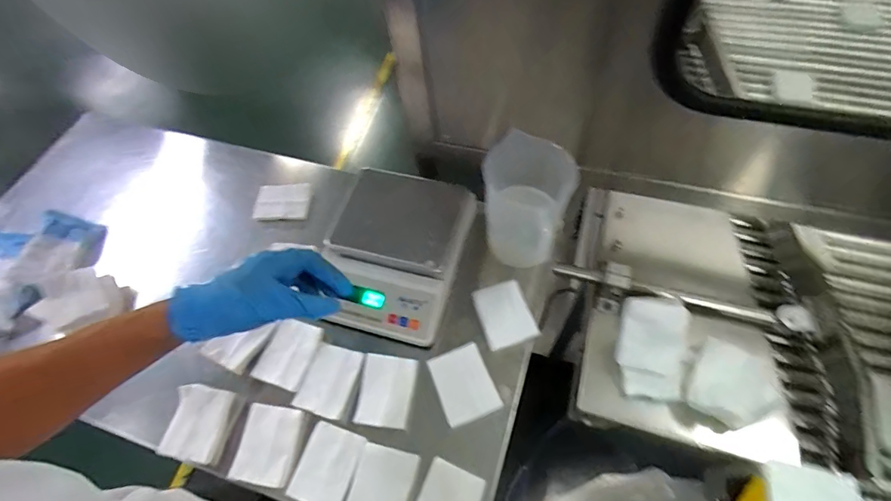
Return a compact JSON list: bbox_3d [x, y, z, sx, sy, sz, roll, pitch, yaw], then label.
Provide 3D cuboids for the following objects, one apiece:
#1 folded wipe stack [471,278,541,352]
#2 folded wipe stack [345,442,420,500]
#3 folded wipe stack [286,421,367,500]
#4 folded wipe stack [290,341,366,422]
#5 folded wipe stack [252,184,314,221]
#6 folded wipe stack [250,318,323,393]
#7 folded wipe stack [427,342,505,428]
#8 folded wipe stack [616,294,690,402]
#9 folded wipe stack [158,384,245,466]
[{"bbox_3d":[0.084,0.091,0.622,0.070,0.022,0.087,-17,62,-7],"label":"folded wipe stack"},{"bbox_3d":[-0.077,0.287,0.525,0.070,0.013,0.090,13,62,9],"label":"folded wipe stack"},{"bbox_3d":[-0.145,0.265,0.537,0.069,0.009,0.089,15,63,11],"label":"folded wipe stack"},{"bbox_3d":[-0.156,0.176,0.591,0.064,0.019,0.088,17,63,11],"label":"folded wipe stack"},{"bbox_3d":[-0.273,-0.084,0.738,0.093,0.013,0.070,0,61,2],"label":"folded wipe stack"},{"bbox_3d":[-0.217,0.145,0.609,0.069,0.017,0.088,16,63,11],"label":"folded wipe stack"},{"bbox_3d":[0.024,0.176,0.577,0.072,0.016,0.090,-20,62,-9],"label":"folded wipe stack"},{"bbox_3d":[0.267,0.130,0.569,0.080,0.015,0.139,4,103,16],"label":"folded wipe stack"},{"bbox_3d":[-0.320,0.227,0.571,0.075,0.033,0.092,9,62,7],"label":"folded wipe stack"}]

